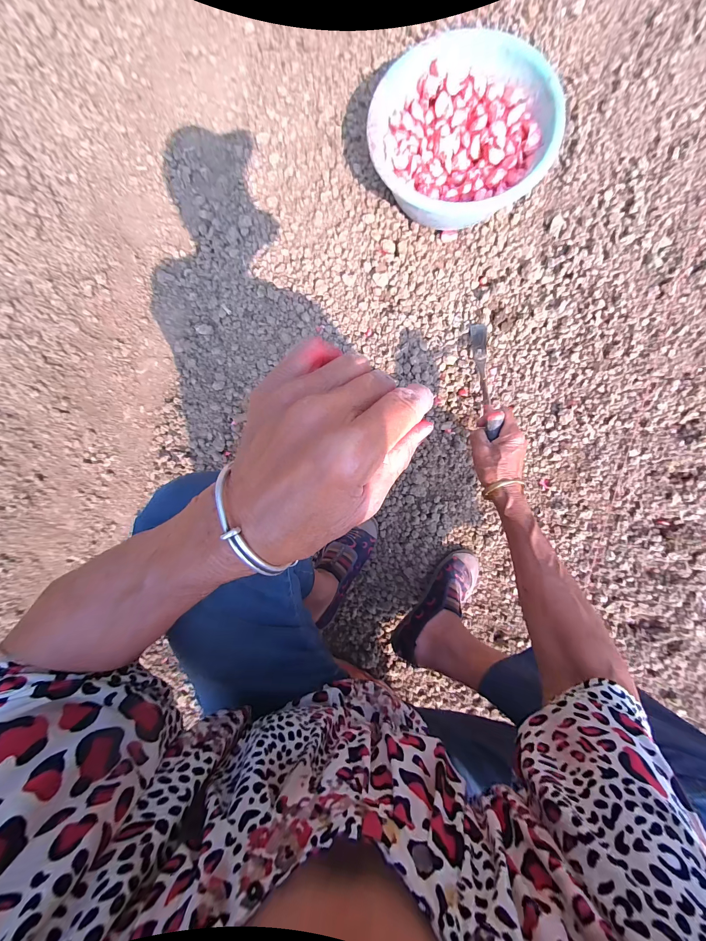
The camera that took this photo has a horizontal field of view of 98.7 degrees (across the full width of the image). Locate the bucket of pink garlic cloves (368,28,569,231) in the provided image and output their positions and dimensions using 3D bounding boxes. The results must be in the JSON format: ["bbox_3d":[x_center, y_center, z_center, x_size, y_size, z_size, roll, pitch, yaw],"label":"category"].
[{"bbox_3d":[0.184,-0.601,0.561,0.299,0.108,0.283,0,91,3],"label":"bucket of pink garlic cloves"}]

